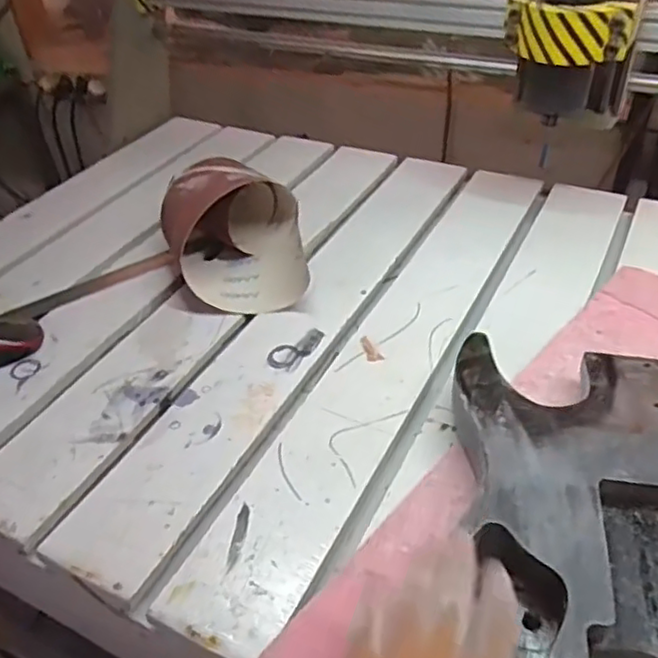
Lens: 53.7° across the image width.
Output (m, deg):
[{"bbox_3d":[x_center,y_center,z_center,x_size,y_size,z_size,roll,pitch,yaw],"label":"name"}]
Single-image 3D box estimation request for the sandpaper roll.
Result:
[{"bbox_3d":[-0.105,-0.105,0.702,0.144,0.098,0.169,-9,40,-7],"label":"sandpaper roll"}]

